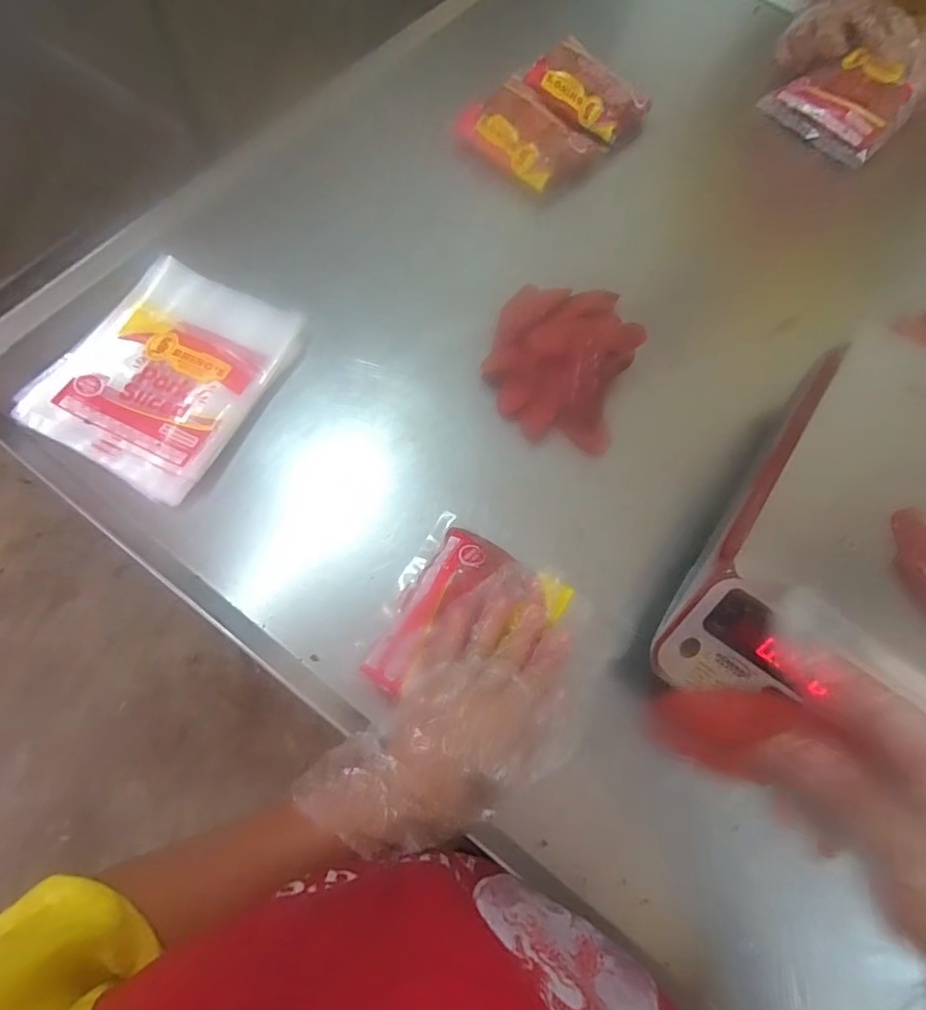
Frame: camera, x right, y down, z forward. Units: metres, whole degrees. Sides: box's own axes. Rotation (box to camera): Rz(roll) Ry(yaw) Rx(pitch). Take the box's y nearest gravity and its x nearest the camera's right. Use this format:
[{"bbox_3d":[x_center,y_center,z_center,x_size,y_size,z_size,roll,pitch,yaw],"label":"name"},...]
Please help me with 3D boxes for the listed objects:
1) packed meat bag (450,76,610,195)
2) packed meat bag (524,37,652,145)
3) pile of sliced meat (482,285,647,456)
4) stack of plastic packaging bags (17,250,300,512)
[{"bbox_3d":[0.074,-0.410,0.595,0.143,0.041,0.113,41,73,11],"label":"packed meat bag"},{"bbox_3d":[0.140,-0.462,0.607,0.123,0.030,0.070,44,73,12],"label":"packed meat bag"},{"bbox_3d":[0.093,-0.145,0.492,0.131,0.042,0.175,20,70,4],"label":"pile of sliced meat"},{"bbox_3d":[-0.252,-0.119,0.471,0.158,0.020,0.198,27,71,7],"label":"stack of plastic packaging bags"}]

